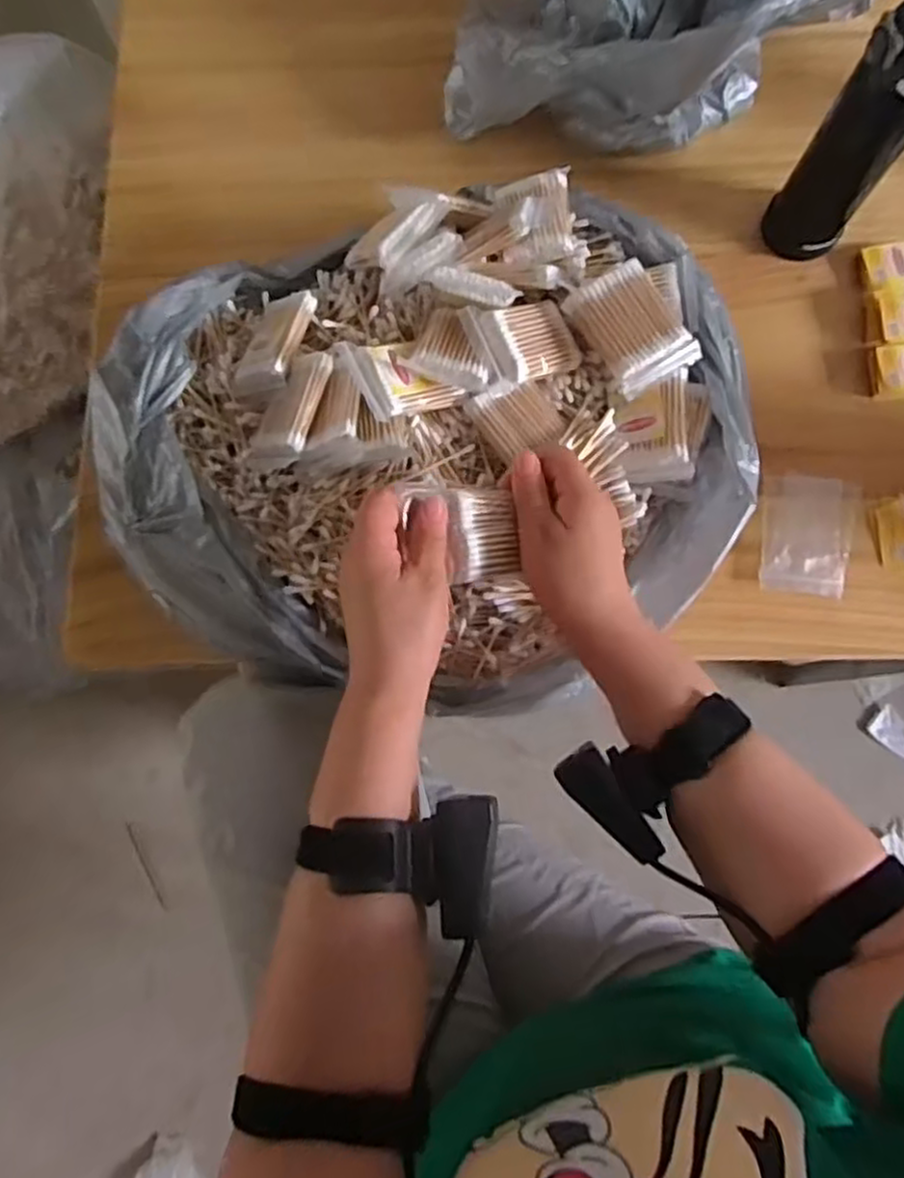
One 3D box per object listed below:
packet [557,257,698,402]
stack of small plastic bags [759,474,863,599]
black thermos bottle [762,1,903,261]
[{"bbox_3d":[0.132,-0.189,0.546,0.063,0.026,0.085,-29,79,-5],"label":"packet"},{"bbox_3d":[0.298,-0.045,0.630,0.075,0.008,0.097,9,79,3],"label":"stack of small plastic bags"},{"bbox_3d":[0.312,-0.341,0.589,0.064,0.223,0.061,34,81,7],"label":"black thermos bottle"}]

